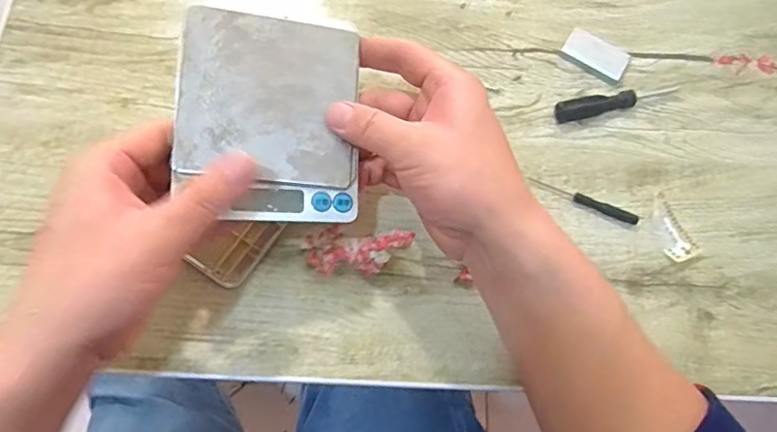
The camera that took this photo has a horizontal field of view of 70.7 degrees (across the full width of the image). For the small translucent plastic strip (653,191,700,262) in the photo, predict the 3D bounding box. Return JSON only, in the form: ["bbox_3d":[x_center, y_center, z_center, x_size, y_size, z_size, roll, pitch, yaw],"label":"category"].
[{"bbox_3d":[0.201,0.009,0.392,0.023,0.004,0.049,-22,73,-10],"label":"small translucent plastic strip"}]

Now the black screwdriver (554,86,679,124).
[{"bbox_3d":[0.176,-0.088,0.419,0.100,0.012,0.013,-12,71,-7],"label":"black screwdriver"}]

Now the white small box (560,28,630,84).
[{"bbox_3d":[0.166,-0.130,0.439,0.051,0.005,0.031,28,72,8],"label":"white small box"}]

